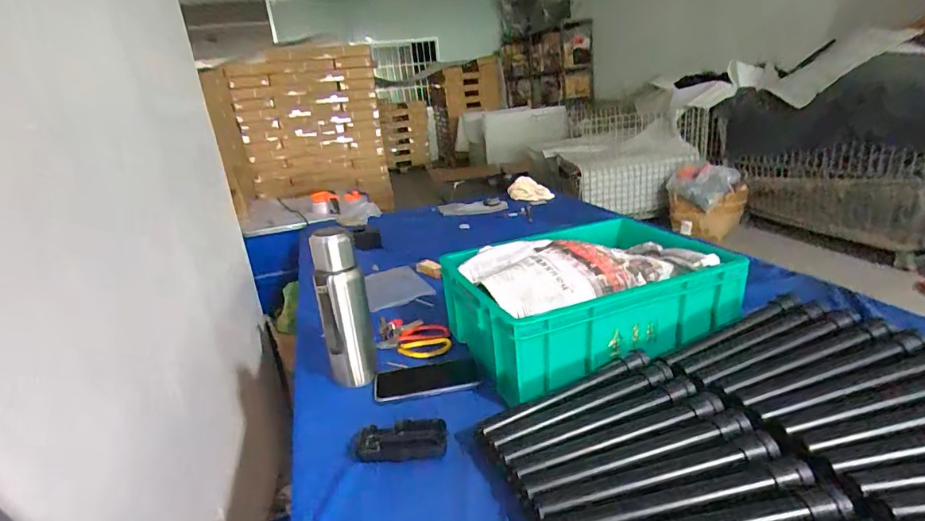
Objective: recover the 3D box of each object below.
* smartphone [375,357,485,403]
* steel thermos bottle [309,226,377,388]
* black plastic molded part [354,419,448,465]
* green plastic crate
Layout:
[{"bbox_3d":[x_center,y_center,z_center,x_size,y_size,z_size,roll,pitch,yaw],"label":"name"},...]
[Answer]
[{"bbox_3d":[-0.055,0.179,0.713,0.158,0.005,0.071,-9,20,-5],"label":"smartphone"},{"bbox_3d":[-0.185,0.071,0.724,0.072,0.250,0.065,-12,20,-14],"label":"steel thermos bottle"},{"bbox_3d":[-0.079,0.228,0.595,0.117,0.016,0.059,-5,19,4],"label":"black plastic molded part"},{"bbox_3d":[0.194,0.059,0.768,0.383,0.149,0.268,-13,21,-18],"label":"green plastic crate"}]

